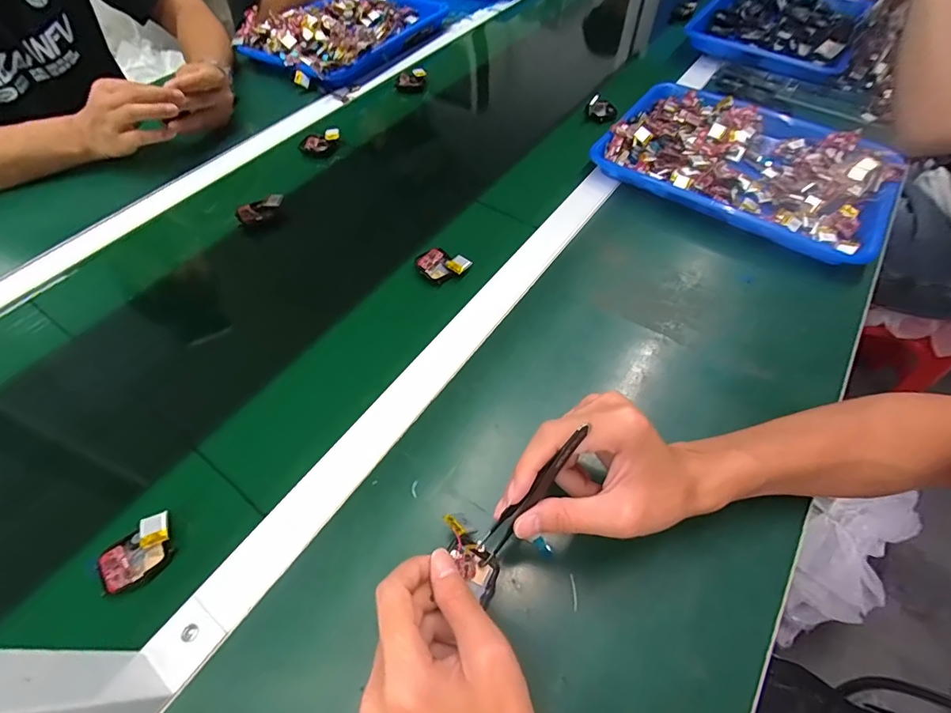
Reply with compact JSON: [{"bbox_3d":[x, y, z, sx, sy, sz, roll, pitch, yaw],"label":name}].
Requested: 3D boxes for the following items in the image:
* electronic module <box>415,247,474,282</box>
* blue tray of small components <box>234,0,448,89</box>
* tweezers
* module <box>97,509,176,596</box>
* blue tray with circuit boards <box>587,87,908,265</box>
[{"bbox_3d":[-0.037,-0.099,0.487,0.056,0.015,0.038,24,60,17],"label":"electronic module"},{"bbox_3d":[-0.221,-0.587,0.792,0.244,0.060,0.339,34,63,22],"label":"blue tray of small components"},{"bbox_3d":[0.033,0.087,0.271,0.011,0.010,0.108,41,104,26],"label":"tweezers"},{"bbox_3d":[-0.246,0.145,0.323,0.051,0.017,0.039,-31,60,-17],"label":"module"},{"bbox_3d":[0.348,-0.258,0.565,0.329,0.041,0.254,29,62,20],"label":"blue tray with circuit boards"}]

